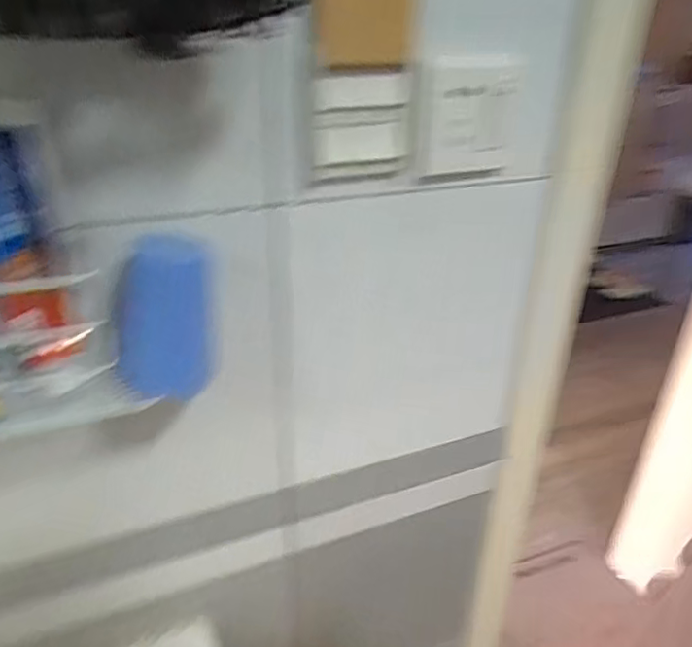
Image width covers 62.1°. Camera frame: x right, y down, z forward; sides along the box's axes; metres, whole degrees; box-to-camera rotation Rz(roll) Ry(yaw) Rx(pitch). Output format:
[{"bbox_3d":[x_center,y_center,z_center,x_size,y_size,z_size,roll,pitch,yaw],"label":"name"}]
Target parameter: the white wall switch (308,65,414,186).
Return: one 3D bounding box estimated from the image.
[{"bbox_3d":[0.013,-0.148,0.434,0.080,0.081,0.020,-9,30,-19],"label":"white wall switch"}]

